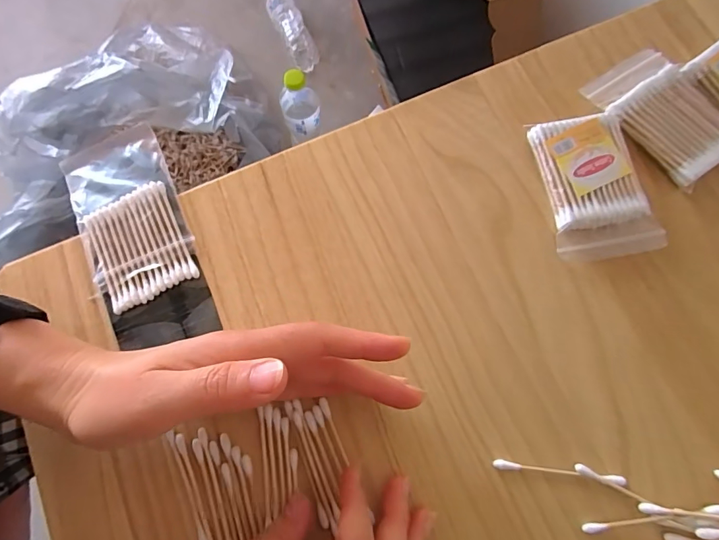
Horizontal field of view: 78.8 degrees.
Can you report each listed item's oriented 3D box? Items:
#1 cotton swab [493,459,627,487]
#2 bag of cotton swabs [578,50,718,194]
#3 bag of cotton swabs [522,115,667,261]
[{"bbox_3d":[0.111,0.112,0.242,0.072,0.004,0.005,7,76,3],"label":"cotton swab"},{"bbox_3d":[0.201,-0.102,0.290,0.060,0.015,0.091,-32,77,-7],"label":"bag of cotton swabs"},{"bbox_3d":[0.149,-0.053,0.279,0.061,0.017,0.090,-8,76,-1],"label":"bag of cotton swabs"}]

